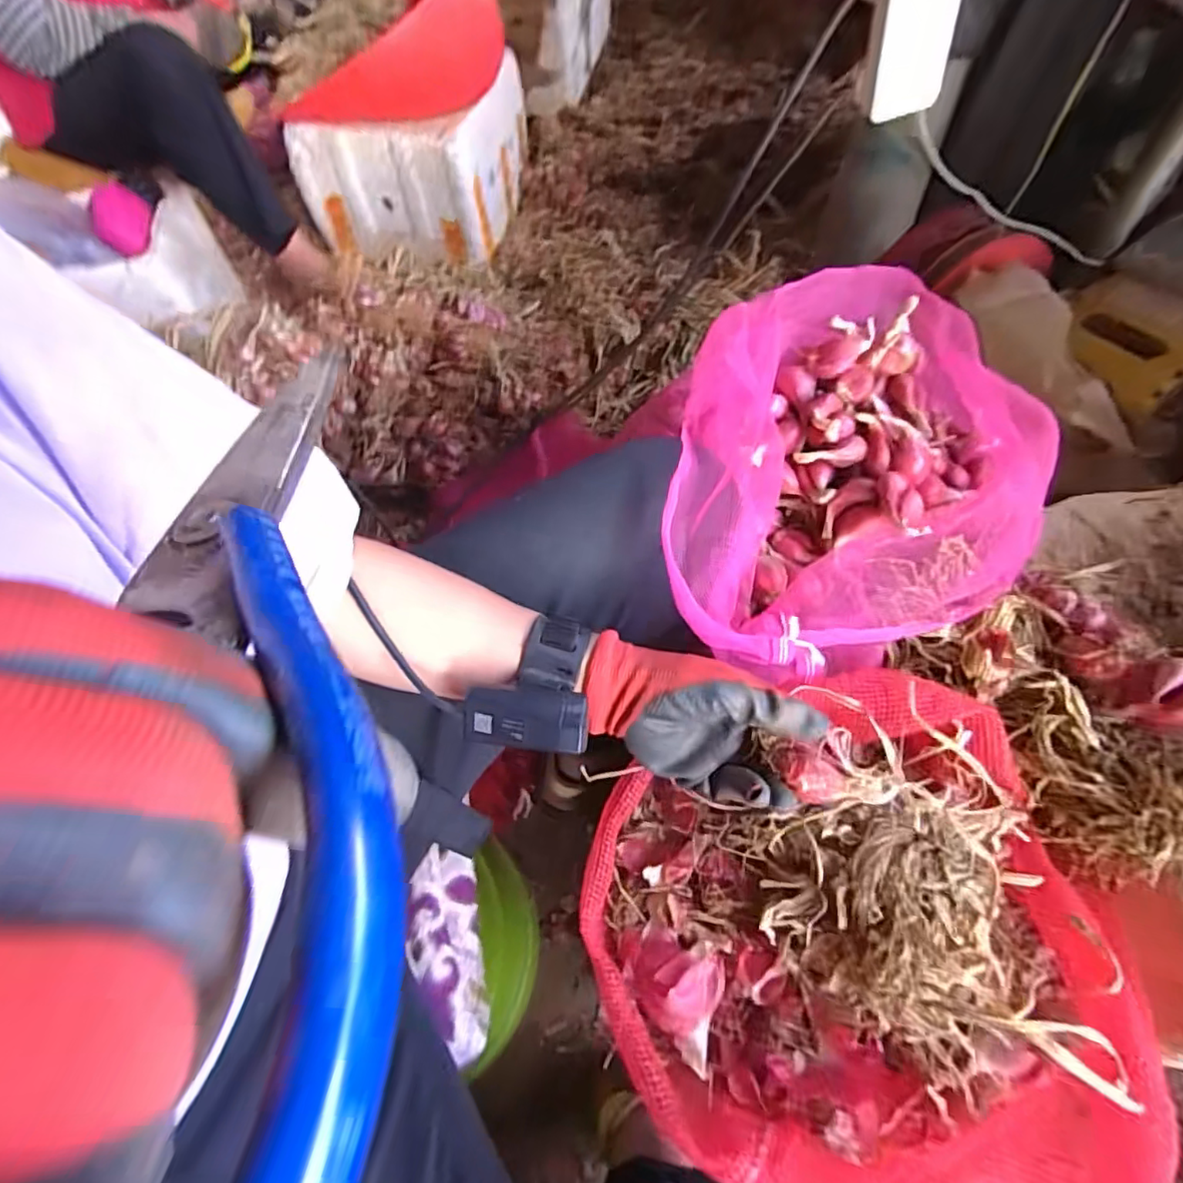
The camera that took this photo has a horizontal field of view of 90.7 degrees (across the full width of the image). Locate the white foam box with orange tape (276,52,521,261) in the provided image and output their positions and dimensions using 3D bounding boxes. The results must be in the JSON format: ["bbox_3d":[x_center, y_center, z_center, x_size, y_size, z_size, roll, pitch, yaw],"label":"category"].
[{"bbox_3d":[-0.388,-1.024,1.348,0.380,0.272,0.456,11,62,9],"label":"white foam box with orange tape"}]

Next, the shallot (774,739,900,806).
[{"bbox_3d":[0.144,0.113,0.350,0.066,0.025,0.027,15,65,19],"label":"shallot"}]

